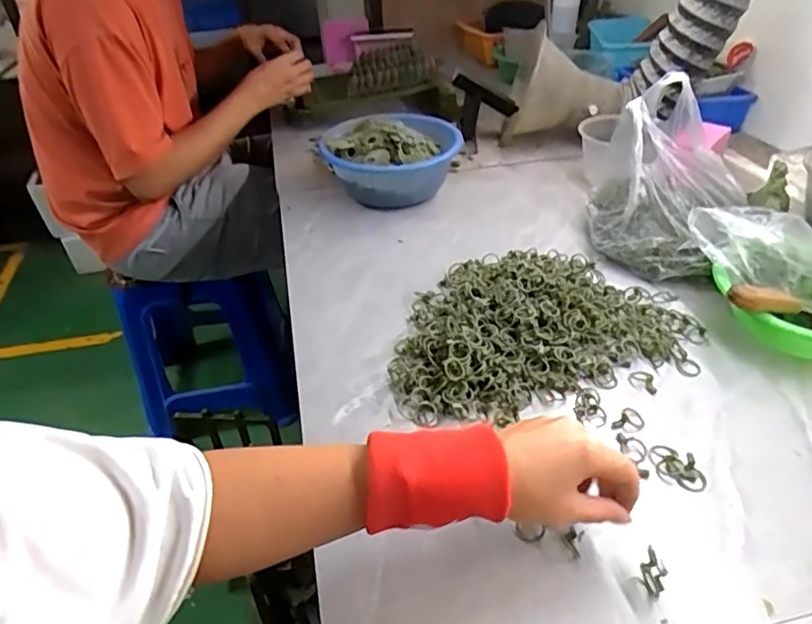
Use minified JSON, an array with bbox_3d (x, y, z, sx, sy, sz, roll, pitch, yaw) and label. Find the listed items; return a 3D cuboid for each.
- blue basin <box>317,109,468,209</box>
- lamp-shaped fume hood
[{"bbox_3d":[-0.022,-0.253,0.940,0.210,0.107,0.210,-1,38,1],"label":"blue basin"},{"bbox_3d":[0.287,-0.416,1.016,0.208,0.196,0.158,5,39,10],"label":"lamp-shaped fume hood"}]

